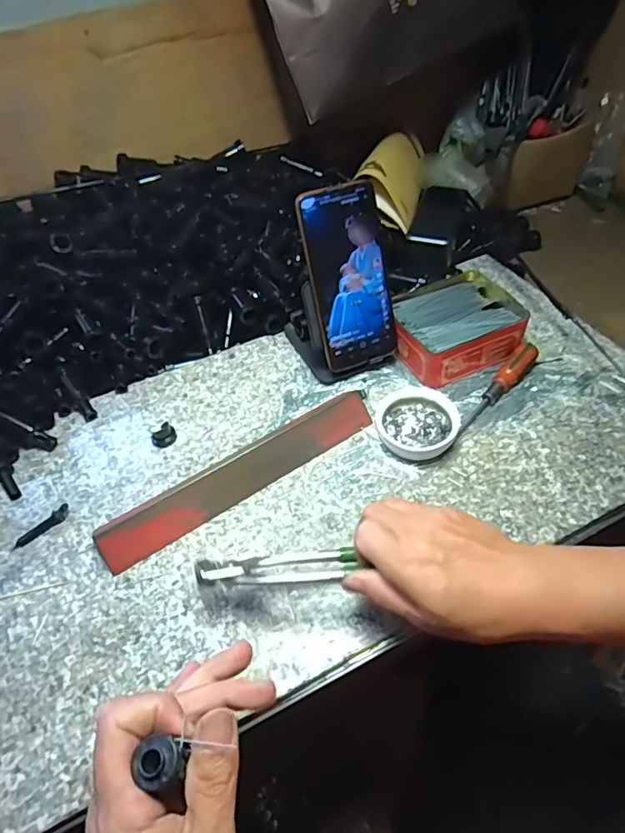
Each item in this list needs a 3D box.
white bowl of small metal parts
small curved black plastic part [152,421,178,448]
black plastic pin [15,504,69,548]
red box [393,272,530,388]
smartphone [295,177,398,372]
[{"bbox_3d":[0.094,0.007,0.479,0.071,0.024,0.072,-3,49,3],"label":"white bowl of small metal parts"},{"bbox_3d":[-0.141,0.019,0.500,0.023,0.013,0.018,-32,53,-20],"label":"small curved black plastic part"},{"bbox_3d":[-0.229,0.093,0.445,0.048,0.009,0.012,-35,54,-22],"label":"black plastic pin"},{"bbox_3d":[0.149,-0.093,0.549,0.133,0.041,0.111,-27,51,-17],"label":"red box"},{"bbox_3d":[0.036,-0.130,0.498,0.075,0.166,0.005,-18,23,-13],"label":"smartphone"}]

